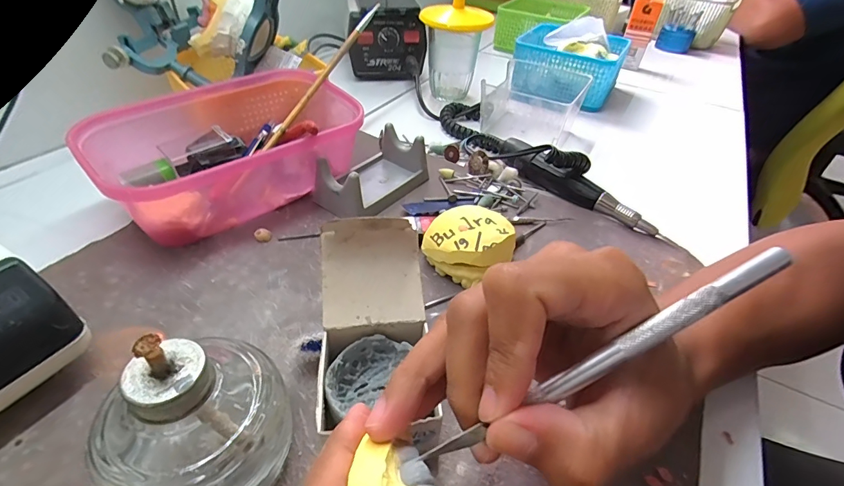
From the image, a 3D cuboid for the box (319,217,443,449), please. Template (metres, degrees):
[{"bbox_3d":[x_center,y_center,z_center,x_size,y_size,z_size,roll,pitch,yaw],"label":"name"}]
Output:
[{"bbox_3d":[-0.023,0.044,0.214,0.053,0.072,0.091,-3,43,-8],"label":"box"}]

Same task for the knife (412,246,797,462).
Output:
[{"bbox_3d":[0.064,0.036,0.137,0.130,0.005,0.008,-28,48,-4],"label":"knife"}]

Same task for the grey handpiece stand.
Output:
[{"bbox_3d":[-0.043,-0.063,0.358,0.060,0.036,0.100,27,47,23],"label":"grey handpiece stand"}]

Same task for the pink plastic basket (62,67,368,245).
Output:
[{"bbox_3d":[-0.149,-0.073,0.338,0.124,0.066,0.191,32,49,28],"label":"pink plastic basket"}]

